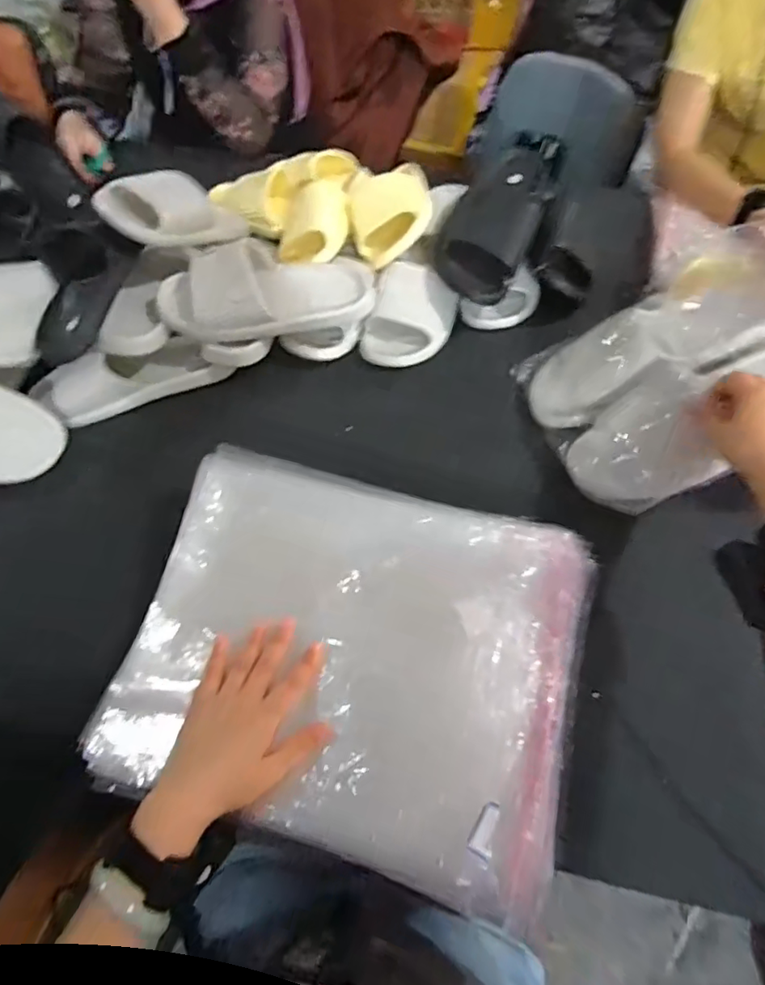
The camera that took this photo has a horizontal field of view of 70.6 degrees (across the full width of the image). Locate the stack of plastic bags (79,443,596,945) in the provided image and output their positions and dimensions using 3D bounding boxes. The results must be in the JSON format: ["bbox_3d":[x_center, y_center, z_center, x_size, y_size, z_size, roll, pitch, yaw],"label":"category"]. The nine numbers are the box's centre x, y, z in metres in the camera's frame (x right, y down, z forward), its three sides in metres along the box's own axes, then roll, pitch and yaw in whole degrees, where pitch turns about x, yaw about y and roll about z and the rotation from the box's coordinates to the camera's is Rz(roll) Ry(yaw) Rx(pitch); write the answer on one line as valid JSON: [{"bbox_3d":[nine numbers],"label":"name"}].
[{"bbox_3d":[-0.028,0.136,0.489,0.382,0.051,0.311,14,60,9],"label":"stack of plastic bags"}]

